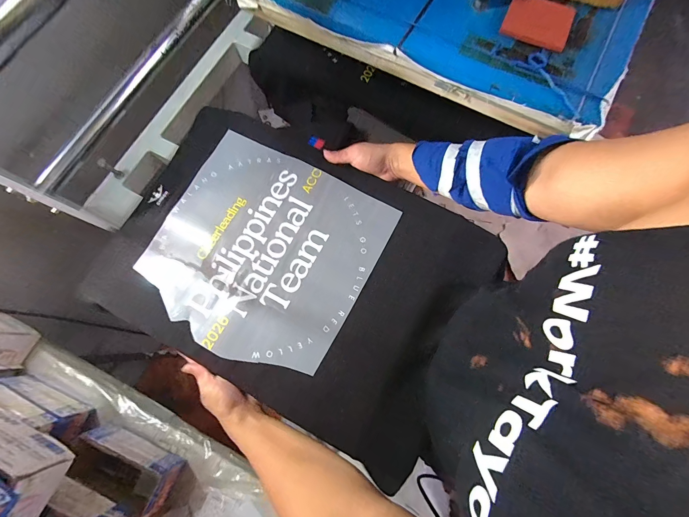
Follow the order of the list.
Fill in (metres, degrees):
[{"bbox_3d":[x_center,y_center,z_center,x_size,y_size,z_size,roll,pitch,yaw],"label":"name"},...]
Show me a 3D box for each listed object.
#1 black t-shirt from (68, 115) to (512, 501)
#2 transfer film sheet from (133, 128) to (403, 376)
[{"bbox_3d":[-0.084,0.008,0.515,0.577,0.024,0.411,28,77,7],"label":"black t-shirt"},{"bbox_3d":[-0.136,-0.017,0.523,0.349,0.007,0.332,28,77,7],"label":"transfer film sheet"}]

